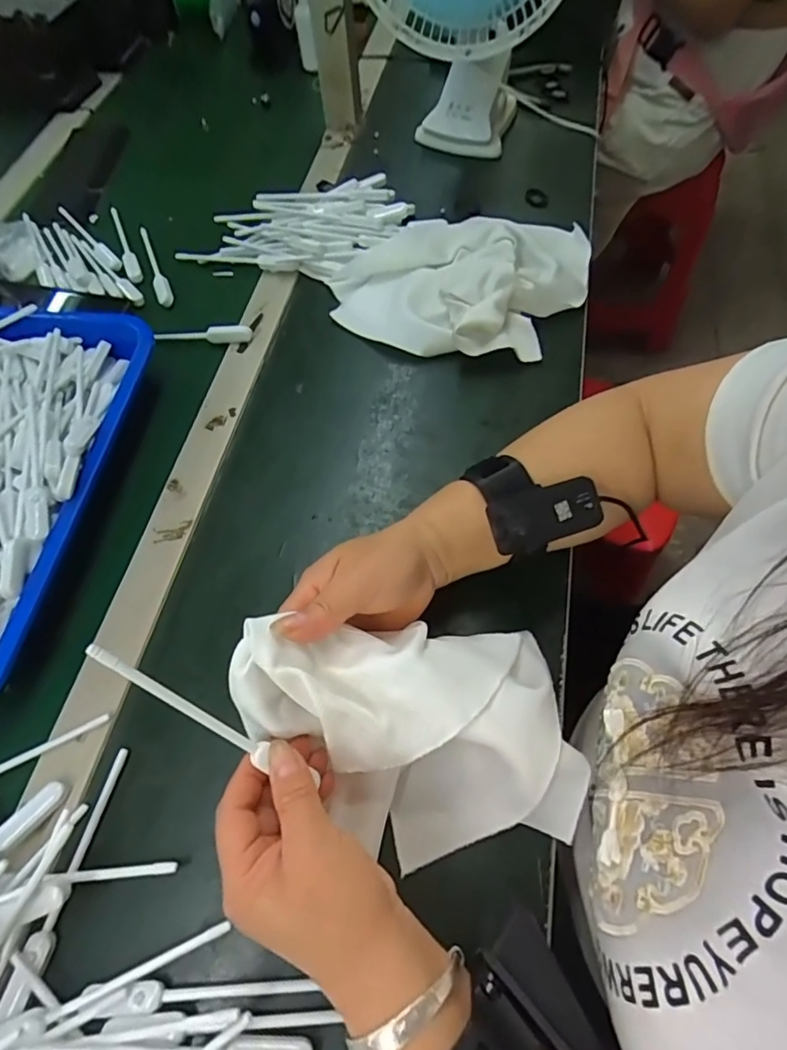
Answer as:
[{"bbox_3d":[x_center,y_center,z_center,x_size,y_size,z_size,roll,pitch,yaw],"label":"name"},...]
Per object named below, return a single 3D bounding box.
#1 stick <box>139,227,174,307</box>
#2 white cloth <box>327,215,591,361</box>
[{"bbox_3d":[-0.265,-0.287,0.584,0.017,0.006,0.140,-24,63,-9],"label":"stick"},{"bbox_3d":[0.065,-0.249,0.522,0.242,0.045,0.206,14,64,10],"label":"white cloth"}]

